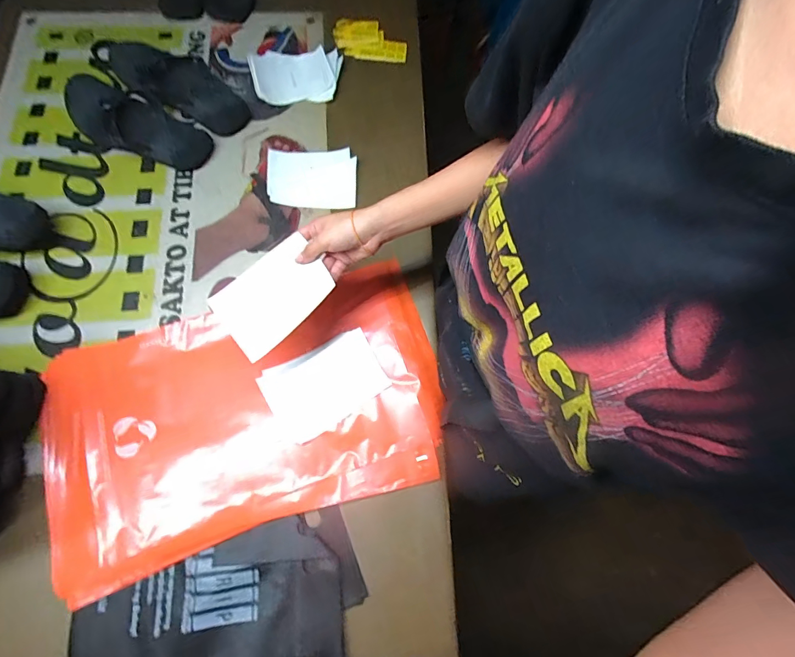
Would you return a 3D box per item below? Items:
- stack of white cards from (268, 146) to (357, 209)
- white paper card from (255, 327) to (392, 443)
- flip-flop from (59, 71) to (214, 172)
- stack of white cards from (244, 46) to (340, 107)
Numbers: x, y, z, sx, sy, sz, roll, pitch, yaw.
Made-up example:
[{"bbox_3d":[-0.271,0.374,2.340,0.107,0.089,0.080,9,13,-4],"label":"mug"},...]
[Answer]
[{"bbox_3d":[-0.155,-0.279,0.714,0.160,0.020,0.122,0,71,-2],"label":"stack of white cards"},{"bbox_3d":[-0.110,0.084,0.593,0.171,0.011,0.115,-28,74,-11],"label":"white paper card"},{"bbox_3d":[-0.472,-0.369,0.703,0.263,0.050,0.115,24,72,7],"label":"flip-flop"},{"bbox_3d":[-0.201,-0.513,0.778,0.172,0.028,0.128,-10,71,-5],"label":"stack of white cards"}]

